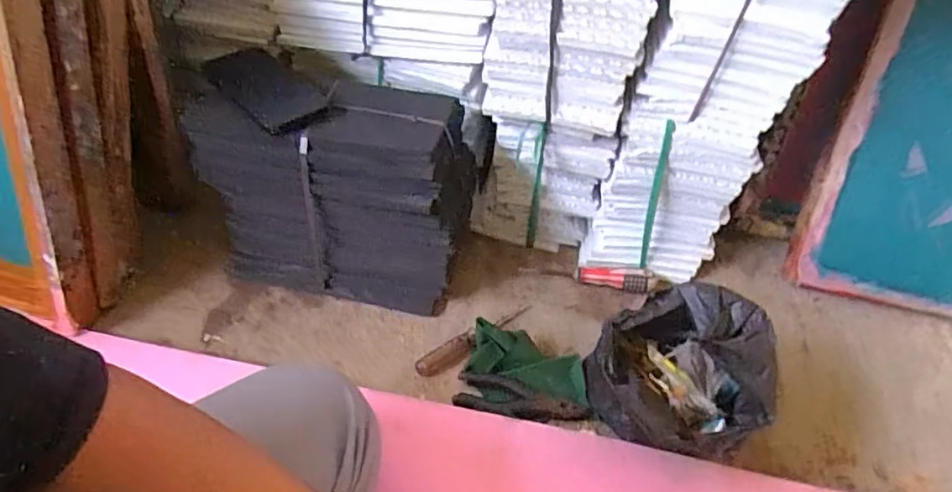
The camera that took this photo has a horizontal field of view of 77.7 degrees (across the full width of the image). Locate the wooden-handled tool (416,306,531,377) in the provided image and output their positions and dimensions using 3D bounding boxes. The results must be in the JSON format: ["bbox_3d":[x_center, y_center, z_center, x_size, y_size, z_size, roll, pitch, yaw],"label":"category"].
[{"bbox_3d":[0.001,0.118,0.745,0.171,0.021,0.028,-27,53,-25],"label":"wooden-handled tool"}]

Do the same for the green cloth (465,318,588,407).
[{"bbox_3d":[0.061,0.147,0.703,0.140,0.024,0.089,10,47,7],"label":"green cloth"}]

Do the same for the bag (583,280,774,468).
[{"bbox_3d":[0.216,0.142,0.640,0.178,0.152,0.141,24,50,19],"label":"bag"}]

